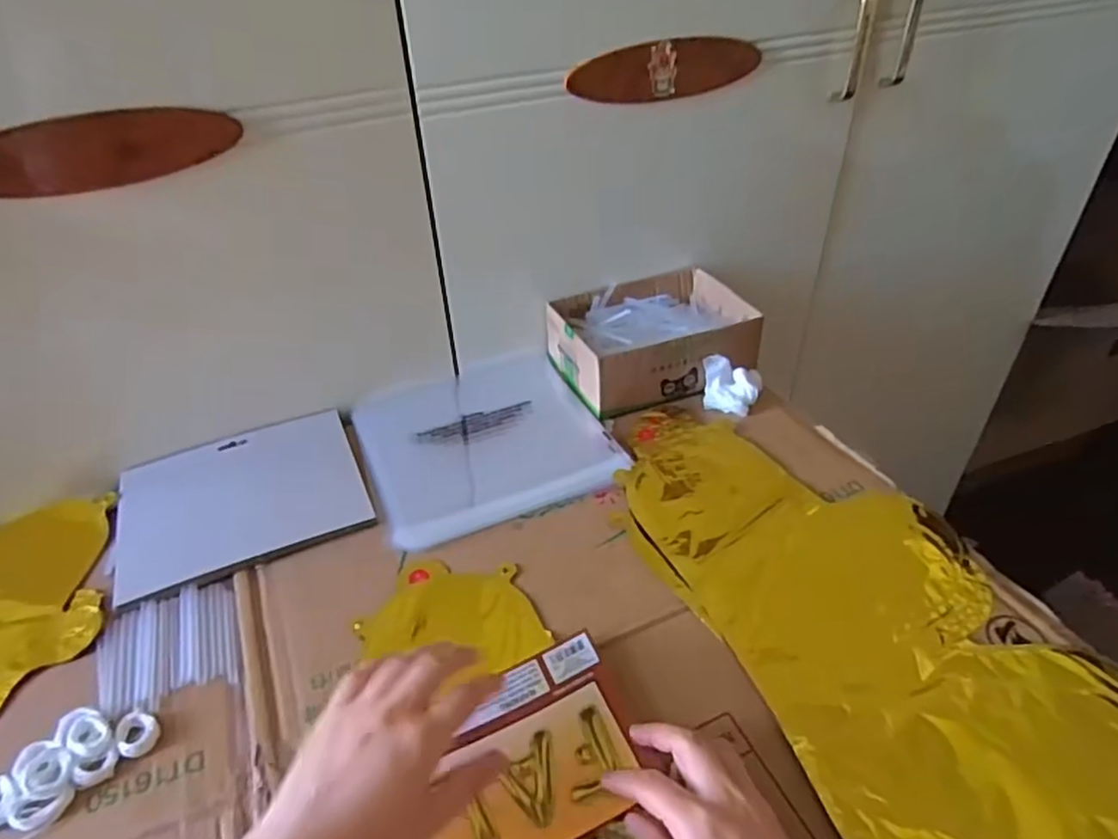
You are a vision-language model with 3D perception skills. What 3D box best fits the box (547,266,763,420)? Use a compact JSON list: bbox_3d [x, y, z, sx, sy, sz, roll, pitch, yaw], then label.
[{"bbox_3d":[0.098,-0.090,0.714,0.196,0.060,0.144,-17,42,-16],"label":"box"}]

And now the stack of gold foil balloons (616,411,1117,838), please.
[{"bbox_3d":[0.209,0.128,0.484,0.219,0.017,0.441,-20,43,-18],"label":"stack of gold foil balloons"}]

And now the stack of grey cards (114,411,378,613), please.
[{"bbox_3d":[-0.267,0.062,0.583,0.188,0.007,0.161,-20,43,-18],"label":"stack of grey cards"}]

